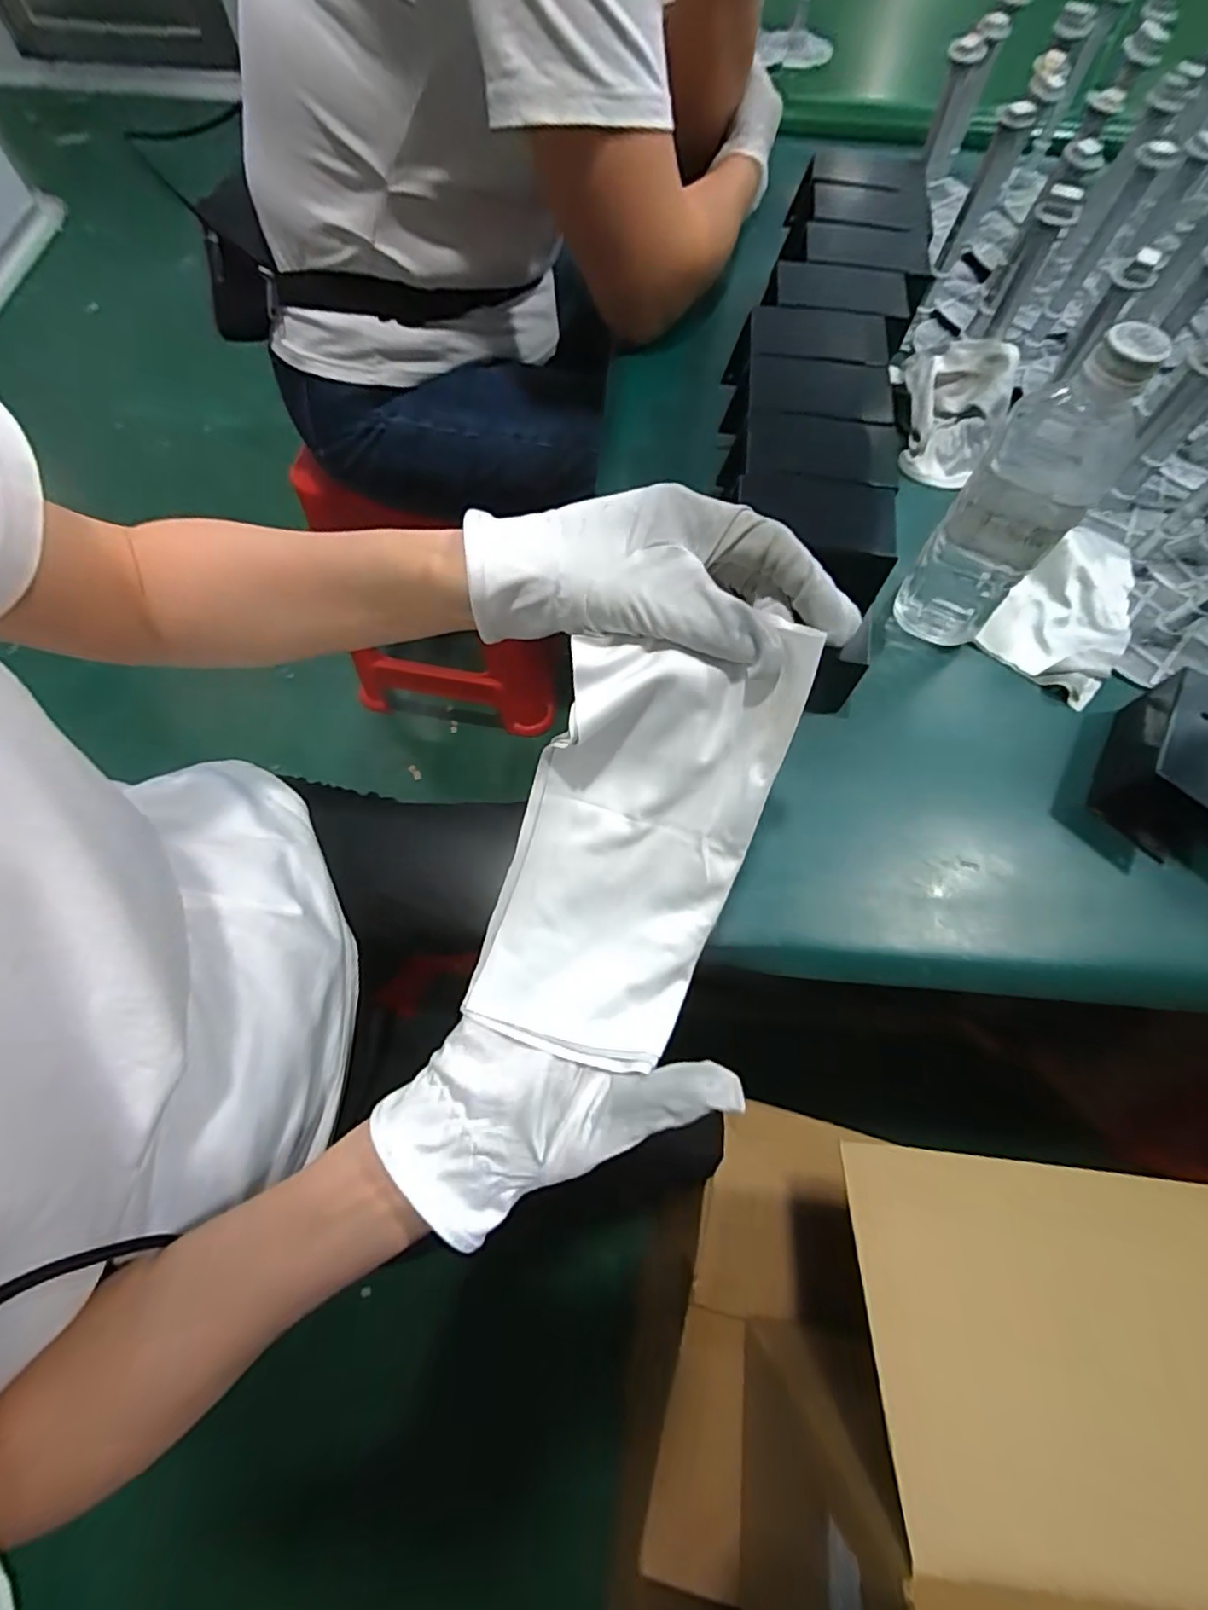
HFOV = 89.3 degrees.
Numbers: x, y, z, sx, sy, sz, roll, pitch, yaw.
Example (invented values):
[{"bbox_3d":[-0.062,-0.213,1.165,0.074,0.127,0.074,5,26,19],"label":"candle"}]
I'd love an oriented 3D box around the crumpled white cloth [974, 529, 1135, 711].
[{"bbox_3d":[0.355,-0.144,0.460,0.089,0.032,0.128,39,73,13],"label":"crumpled white cloth"}]

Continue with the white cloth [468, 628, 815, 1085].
[{"bbox_3d":[0.011,0.017,0.291,0.105,0.037,0.226,19,96,7],"label":"white cloth"}]

